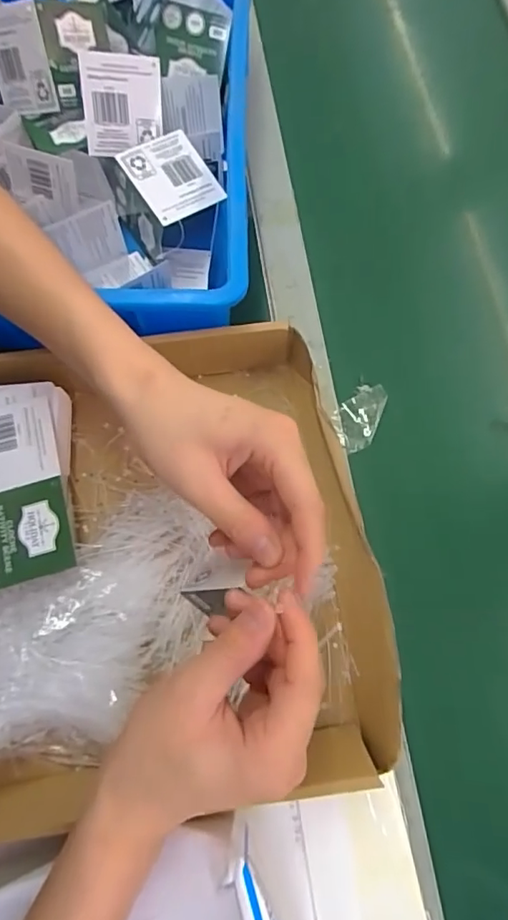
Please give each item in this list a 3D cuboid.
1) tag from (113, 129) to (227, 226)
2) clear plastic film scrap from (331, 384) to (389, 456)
[{"bbox_3d":[-0.067,-0.231,0.428,0.061,0.006,0.074,-37,87,-15],"label":"tag"},{"bbox_3d":[0.088,-0.037,0.441,0.035,0.009,0.063,27,71,8],"label":"clear plastic film scrap"}]

